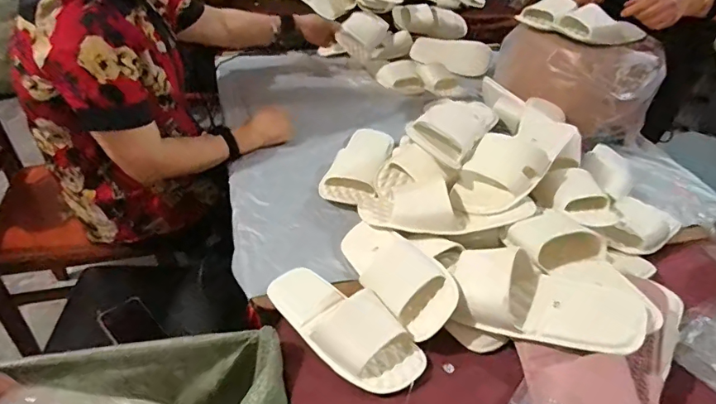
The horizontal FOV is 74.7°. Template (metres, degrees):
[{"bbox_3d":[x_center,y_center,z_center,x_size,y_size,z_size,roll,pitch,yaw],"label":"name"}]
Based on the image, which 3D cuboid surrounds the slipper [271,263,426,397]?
[{"bbox_3d":[-0.026,0.146,0.605,0.093,0.064,0.237,-28,48,-37],"label":"slipper"}]

